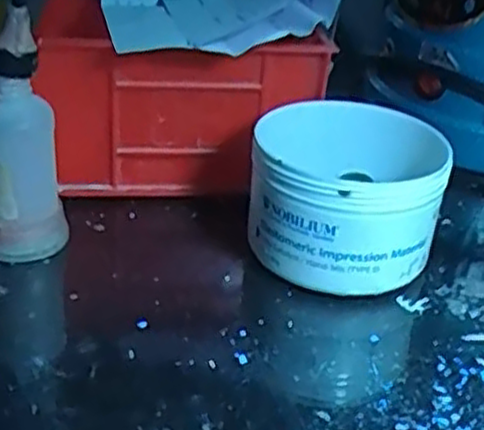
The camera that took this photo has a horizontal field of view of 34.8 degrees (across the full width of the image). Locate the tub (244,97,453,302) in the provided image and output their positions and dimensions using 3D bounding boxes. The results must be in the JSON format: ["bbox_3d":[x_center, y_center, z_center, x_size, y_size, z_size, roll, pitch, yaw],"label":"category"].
[{"bbox_3d":[0.049,-0.014,0.375,0.085,0.073,0.087,4,31,0],"label":"tub"}]

